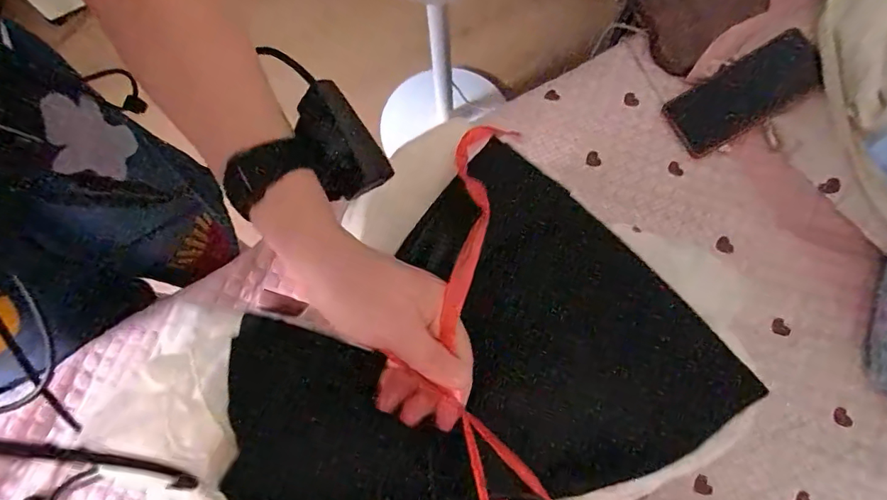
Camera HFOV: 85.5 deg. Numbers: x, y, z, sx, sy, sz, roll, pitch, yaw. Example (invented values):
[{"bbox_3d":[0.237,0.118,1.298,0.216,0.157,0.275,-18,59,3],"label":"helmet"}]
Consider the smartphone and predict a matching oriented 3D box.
[{"bbox_3d":[0.339,-0.176,0.546,0.157,0.010,0.074,-32,76,15],"label":"smartphone"}]

